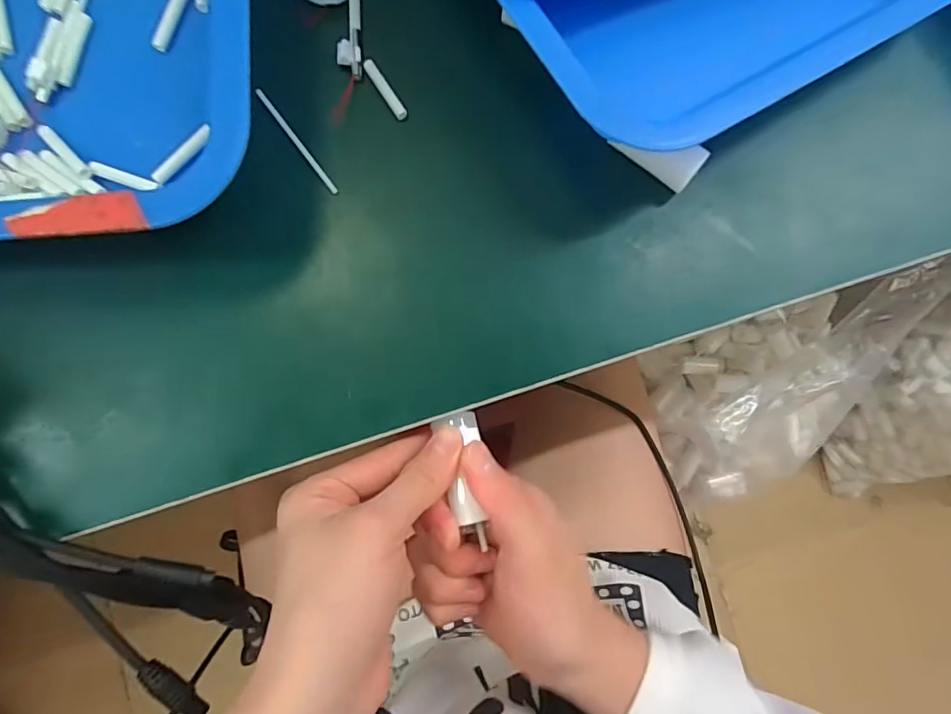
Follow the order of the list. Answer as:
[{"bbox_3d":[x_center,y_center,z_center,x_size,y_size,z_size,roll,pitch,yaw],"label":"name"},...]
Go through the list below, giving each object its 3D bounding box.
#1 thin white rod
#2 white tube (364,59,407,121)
[{"bbox_3d":[-0.080,-0.097,0.240,0.004,0.004,0.059,-37,86,-6],"label":"thin white rod"},{"bbox_3d":[-0.041,-0.122,0.243,0.006,0.004,0.033,-33,85,-6],"label":"white tube"}]

